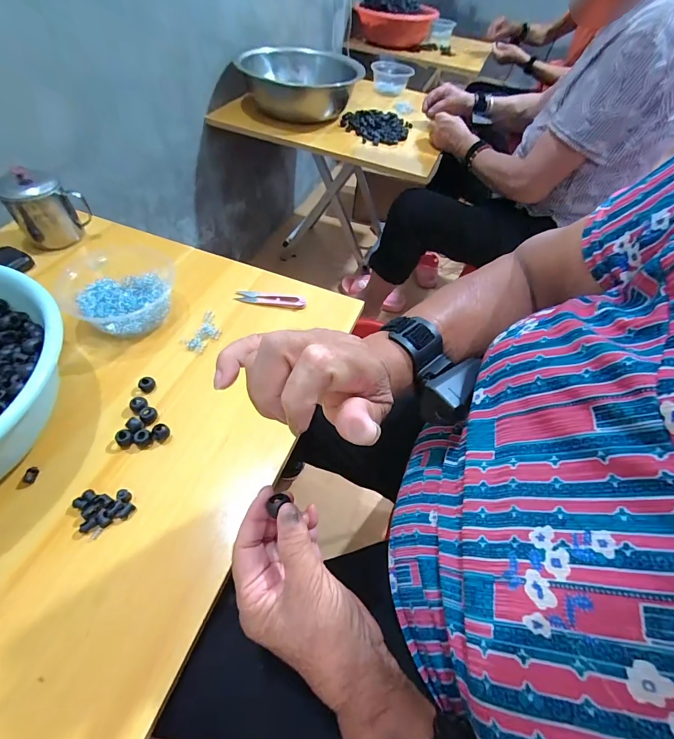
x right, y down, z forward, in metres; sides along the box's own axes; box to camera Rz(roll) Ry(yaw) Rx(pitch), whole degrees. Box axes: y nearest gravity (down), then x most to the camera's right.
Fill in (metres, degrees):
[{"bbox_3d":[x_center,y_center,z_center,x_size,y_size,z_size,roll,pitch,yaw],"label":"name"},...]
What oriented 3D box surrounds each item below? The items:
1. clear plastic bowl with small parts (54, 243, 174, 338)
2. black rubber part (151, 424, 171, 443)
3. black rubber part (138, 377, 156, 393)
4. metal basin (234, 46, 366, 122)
[{"bbox_3d":[-0.280,-0.104,0.478,0.114,0.043,0.147,-12,53,-13],"label":"clear plastic bowl with small parts"},{"bbox_3d":[-0.189,0.068,0.378,0.018,0.013,0.016,-31,60,-25],"label":"black rubber part"},{"bbox_3d":[-0.222,0.017,0.412,0.018,0.008,0.018,-22,56,-20],"label":"black rubber part"},{"bbox_3d":[-0.092,-0.753,0.938,0.289,0.108,0.289,2,52,-3],"label":"metal basin"}]

